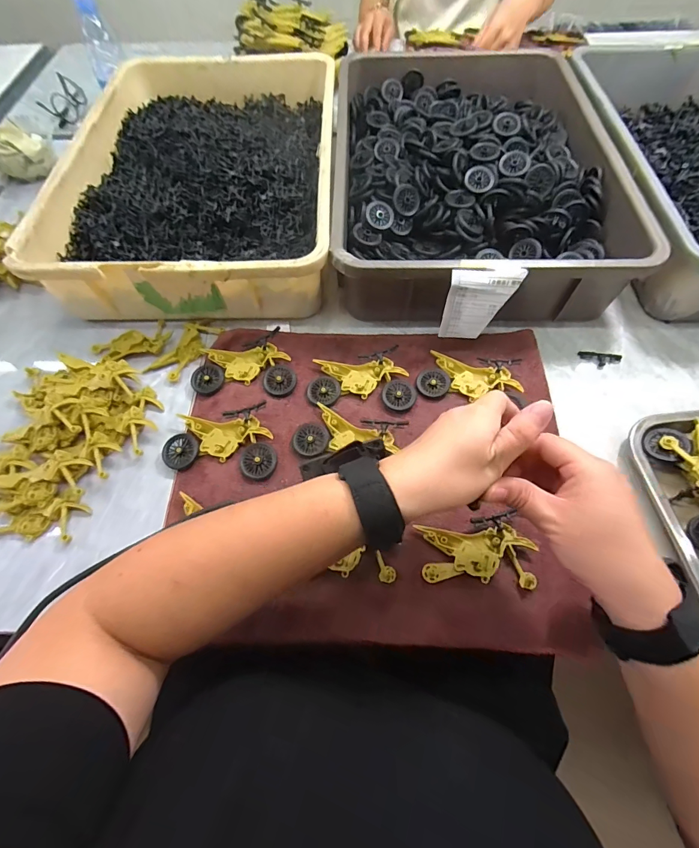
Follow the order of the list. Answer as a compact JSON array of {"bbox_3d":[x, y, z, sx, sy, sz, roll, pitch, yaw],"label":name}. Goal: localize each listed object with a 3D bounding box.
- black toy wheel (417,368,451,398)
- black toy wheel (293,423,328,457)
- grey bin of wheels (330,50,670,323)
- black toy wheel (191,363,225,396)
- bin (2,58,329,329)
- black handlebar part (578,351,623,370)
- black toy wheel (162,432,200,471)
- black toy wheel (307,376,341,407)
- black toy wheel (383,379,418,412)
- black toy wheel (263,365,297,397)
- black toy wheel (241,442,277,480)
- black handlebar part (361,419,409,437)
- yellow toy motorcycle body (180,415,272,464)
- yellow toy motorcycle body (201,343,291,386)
[{"bbox_3d":[0.095,-0.048,0.435,0.036,0.004,0.037,-1,62,1],"label":"black toy wheel"},{"bbox_3d":[-0.041,0.017,0.402,0.037,0.008,0.033,18,64,11],"label":"black toy wheel"},{"bbox_3d":[0.159,-0.366,0.554,0.352,0.094,0.507,-2,62,1],"label":"grey bin of wheels"},{"bbox_3d":[-0.165,-0.053,0.447,0.037,0.007,0.041,-40,68,-18],"label":"black toy wheel"},{"bbox_3d":[-0.197,-0.372,0.562,0.344,0.091,0.516,0,62,1],"label":"bin"},{"bbox_3d":[0.300,-0.076,0.458,0.050,0.004,0.022,5,63,4],"label":"black handlebar part"},{"bbox_3d":[-0.177,0.029,0.405,0.041,0.010,0.037,32,68,17],"label":"black toy wheel"},{"bbox_3d":[-0.030,-0.038,0.432,0.037,0.005,0.036,-1,62,1],"label":"black toy wheel"},{"bbox_3d":[0.056,-0.033,0.427,0.037,0.007,0.036,-1,62,1],"label":"black toy wheel"},{"bbox_3d":[-0.080,-0.051,0.440,0.036,0.007,0.040,1,62,2],"label":"black toy wheel"},{"bbox_3d":[-0.093,0.037,0.392,0.036,0.004,0.038,-1,62,1],"label":"black toy wheel"},{"bbox_3d":[0.036,0.004,0.400,0.049,0.009,0.016,3,63,3],"label":"black handlebar part"},{"bbox_3d":[-0.133,0.014,0.409,0.098,0.014,0.045,3,63,3],"label":"yellow toy motorcycle body"},{"bbox_3d":[-0.120,-0.070,0.449,0.096,0.009,0.046,-3,62,0],"label":"yellow toy motorcycle body"}]

